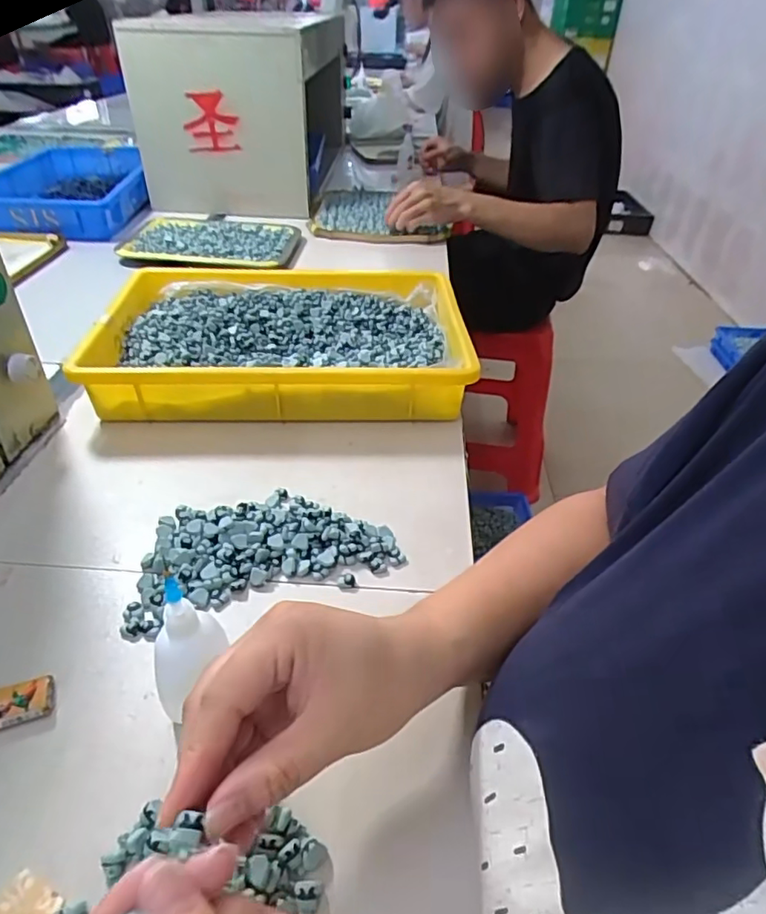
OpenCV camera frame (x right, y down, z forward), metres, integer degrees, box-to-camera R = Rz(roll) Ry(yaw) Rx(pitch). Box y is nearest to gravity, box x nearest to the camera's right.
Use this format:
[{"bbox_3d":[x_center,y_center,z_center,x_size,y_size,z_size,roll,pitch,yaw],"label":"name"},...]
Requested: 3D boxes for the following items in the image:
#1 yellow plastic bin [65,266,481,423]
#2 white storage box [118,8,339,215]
[{"bbox_3d":[-0.106,-0.125,0.614,0.369,0.062,0.248,0,38,-3],"label":"yellow plastic bin"},{"bbox_3d":[-0.249,-0.707,1.150,0.313,0.276,0.528,3,38,1],"label":"white storage box"}]

